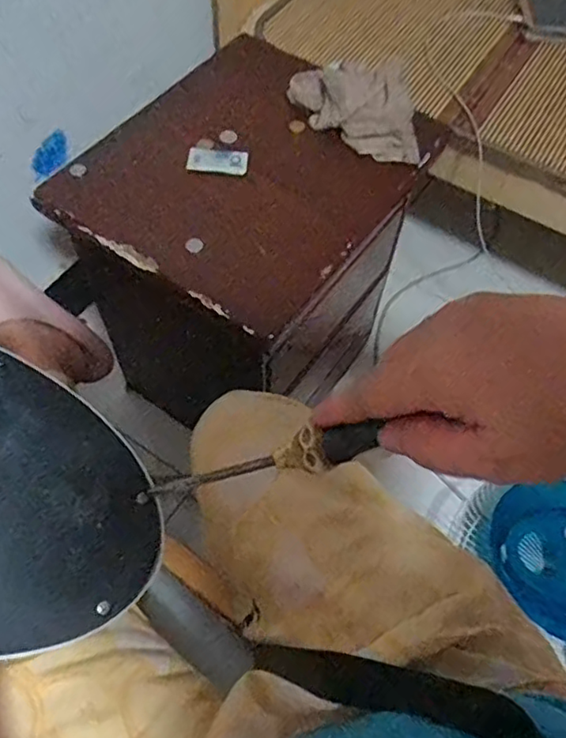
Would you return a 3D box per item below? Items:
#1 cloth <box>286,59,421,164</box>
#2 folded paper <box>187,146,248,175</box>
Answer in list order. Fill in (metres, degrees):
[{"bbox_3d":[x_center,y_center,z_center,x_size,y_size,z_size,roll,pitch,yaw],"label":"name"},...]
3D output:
[{"bbox_3d":[0.084,-0.310,0.709,0.179,0.054,0.084,23,61,10],"label":"cloth"},{"bbox_3d":[-0.075,-0.241,0.698,0.068,0.006,0.034,8,60,2],"label":"folded paper"}]

